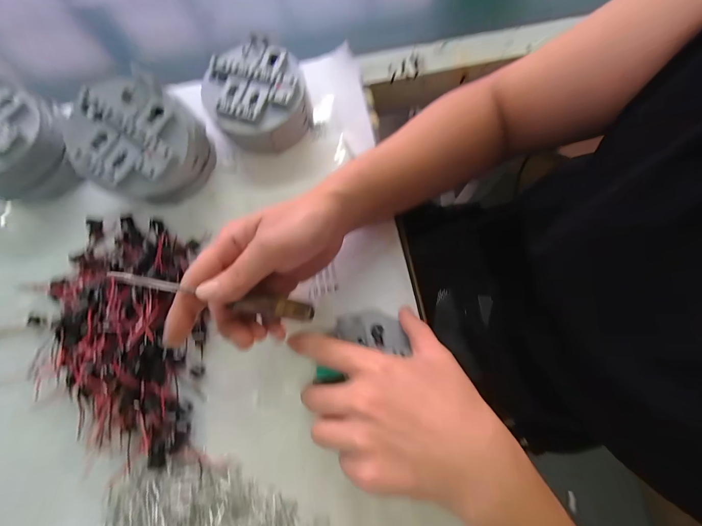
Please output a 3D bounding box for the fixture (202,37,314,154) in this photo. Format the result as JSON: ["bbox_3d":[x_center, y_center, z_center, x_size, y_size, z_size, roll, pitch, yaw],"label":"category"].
[{"bbox_3d":[-0.095,-0.166,0.324,0.097,0.062,0.100,0,77,1],"label":"fixture"}]

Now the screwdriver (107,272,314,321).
[{"bbox_3d":[-0.089,0.026,0.229,0.145,0.012,0.015,18,74,-35],"label":"screwdriver"}]

